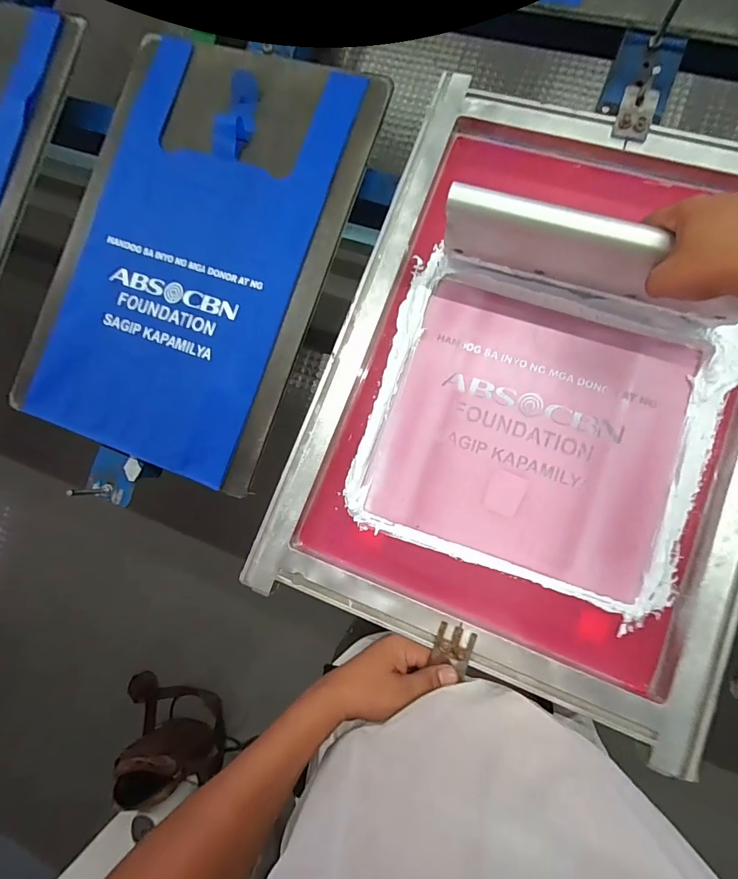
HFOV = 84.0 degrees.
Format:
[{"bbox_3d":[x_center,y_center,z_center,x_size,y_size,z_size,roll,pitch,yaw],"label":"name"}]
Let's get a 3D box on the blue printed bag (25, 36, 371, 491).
[{"bbox_3d":[-0.262,-0.257,0.583,0.349,0.011,0.569,20,91,9],"label":"blue printed bag"}]

